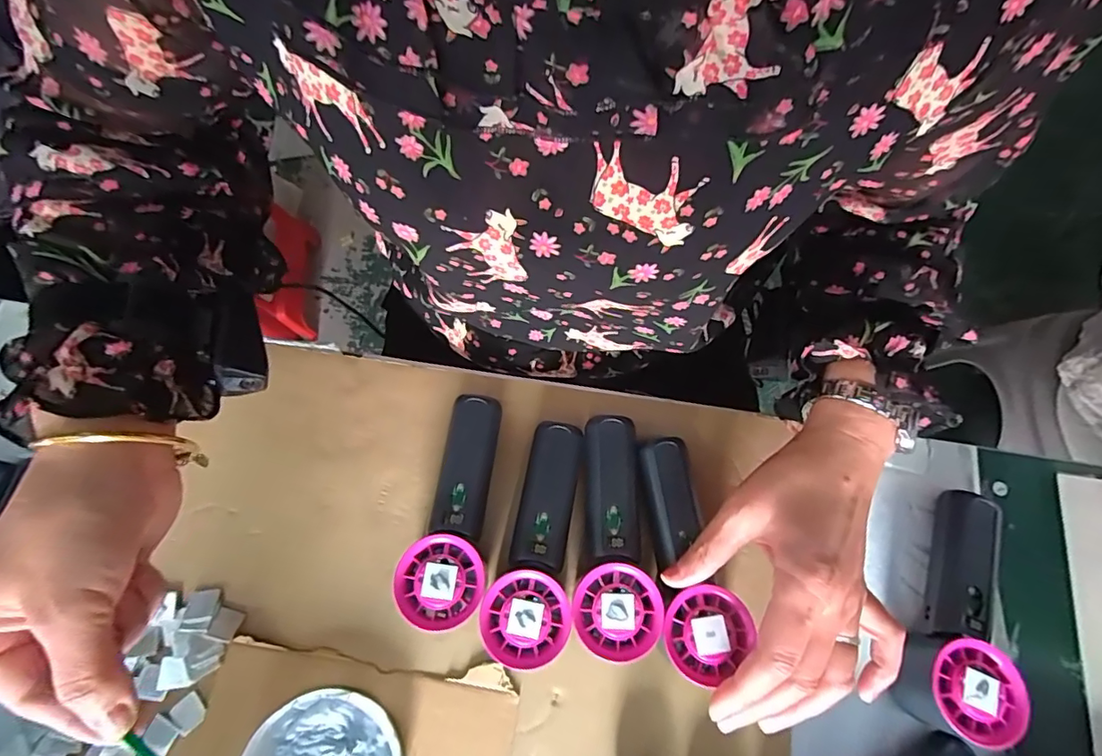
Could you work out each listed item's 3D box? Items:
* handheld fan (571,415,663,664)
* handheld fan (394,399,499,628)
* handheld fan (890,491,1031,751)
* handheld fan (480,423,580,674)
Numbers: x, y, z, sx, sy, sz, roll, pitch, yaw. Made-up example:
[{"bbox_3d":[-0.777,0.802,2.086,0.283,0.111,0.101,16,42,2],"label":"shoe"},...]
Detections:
[{"bbox_3d":[0.039,0.106,0.362,0.055,0.054,0.155,-4,74,-2],"label":"handheld fan"},{"bbox_3d":[-0.060,0.090,0.364,0.053,0.053,0.153,13,73,3],"label":"handheld fan"},{"bbox_3d":[0.276,0.153,0.348,0.052,0.056,0.155,17,75,4],"label":"handheld fan"},{"bbox_3d":[-0.008,0.109,0.359,0.054,0.052,0.158,9,74,2],"label":"handheld fan"}]

